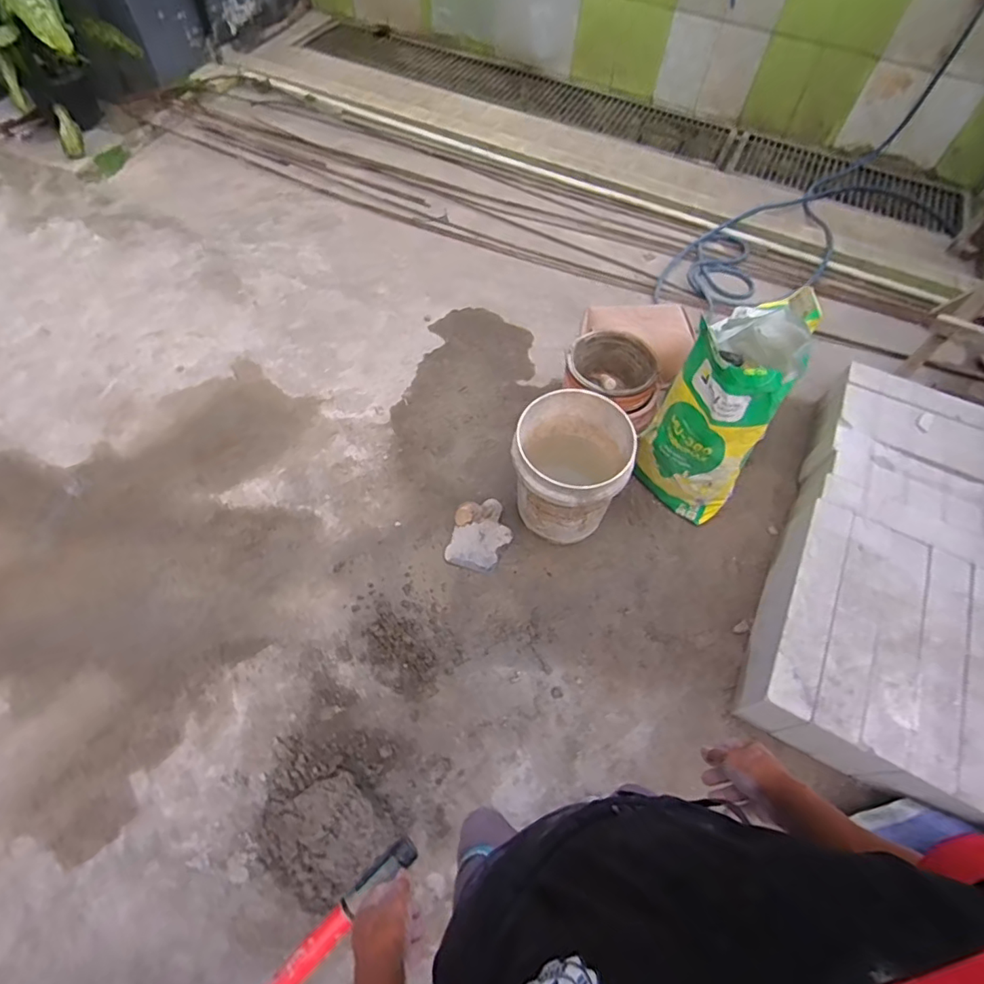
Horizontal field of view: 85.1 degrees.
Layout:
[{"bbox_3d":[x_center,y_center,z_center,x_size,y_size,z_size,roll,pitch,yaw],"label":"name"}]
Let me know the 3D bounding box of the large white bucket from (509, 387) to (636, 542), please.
[{"bbox_3d":[0.204,-0.051,1.473,0.289,0.333,0.306,1,60,-2],"label":"large white bucket"}]

